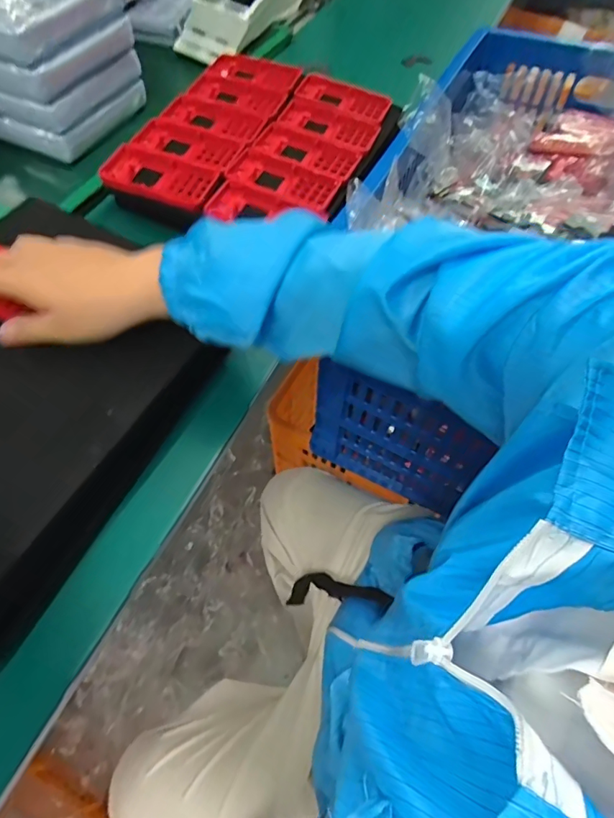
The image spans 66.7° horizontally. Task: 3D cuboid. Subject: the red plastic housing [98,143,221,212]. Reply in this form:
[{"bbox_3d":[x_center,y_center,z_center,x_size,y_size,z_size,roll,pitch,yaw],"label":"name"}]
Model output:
[{"bbox_3d":[-0.167,-0.265,0.530,0.121,0.019,0.070,18,60,9],"label":"red plastic housing"}]

